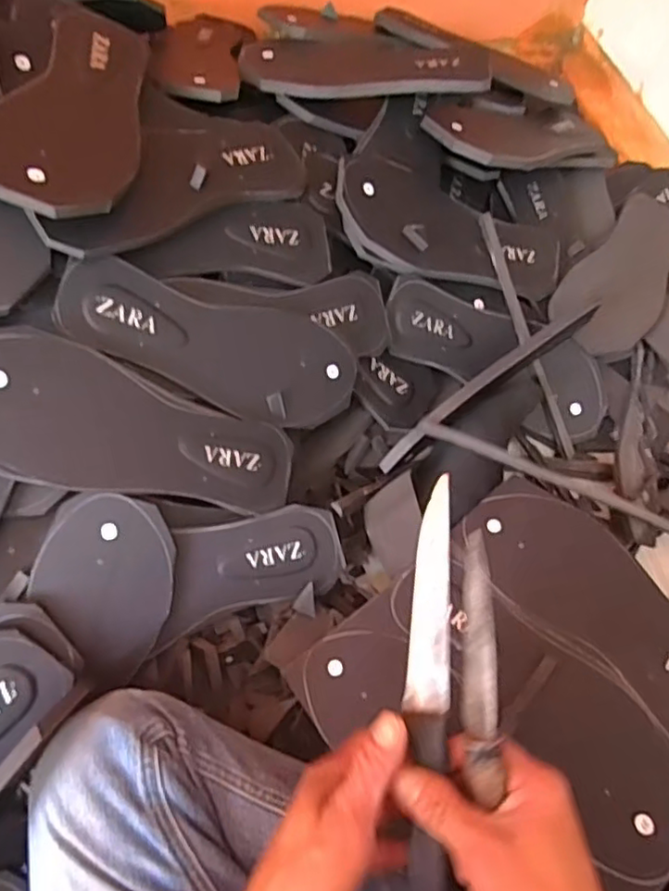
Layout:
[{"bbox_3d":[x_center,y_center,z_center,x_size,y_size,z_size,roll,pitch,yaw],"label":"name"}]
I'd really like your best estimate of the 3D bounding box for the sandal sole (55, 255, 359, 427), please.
[{"bbox_3d":[-0.096,-0.079,0.517,0.246,0.009,0.096,12,81,-23],"label":"sandal sole"}]

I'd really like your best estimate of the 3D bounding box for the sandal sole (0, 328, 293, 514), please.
[{"bbox_3d":[-0.148,-0.008,0.473,0.244,0.009,0.100,18,83,-22],"label":"sandal sole"}]

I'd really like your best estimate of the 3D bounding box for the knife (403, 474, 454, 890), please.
[{"bbox_3d":[0.055,0.146,0.359,0.025,0.013,0.251,5,74,-2],"label":"knife"}]

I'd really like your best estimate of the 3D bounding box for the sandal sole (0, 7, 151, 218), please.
[{"bbox_3d":[-0.197,-0.262,0.484,0.098,0.013,0.247,19,54,-20],"label":"sandal sole"}]

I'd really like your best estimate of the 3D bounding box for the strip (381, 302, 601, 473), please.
[{"bbox_3d":[0.138,-0.056,0.563,0.236,0.042,0.019,-36,69,-6],"label":"strip"}]

